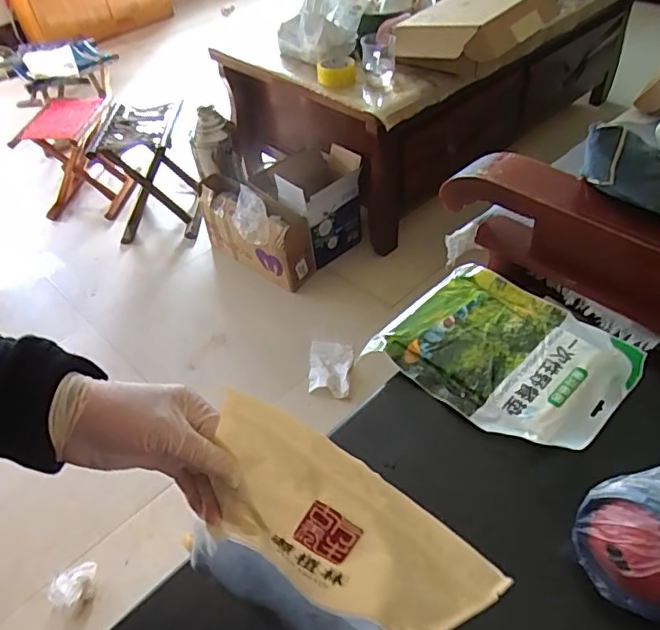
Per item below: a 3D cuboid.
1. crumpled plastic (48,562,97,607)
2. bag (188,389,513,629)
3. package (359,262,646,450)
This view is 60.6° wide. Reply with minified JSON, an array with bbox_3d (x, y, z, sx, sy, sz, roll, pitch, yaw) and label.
[{"bbox_3d":[-0.496,0.521,1.091,0.082,0.024,0.070,-17,46,-11],"label":"crumpled plastic"},{"bbox_3d":[-0.011,0.163,0.390,0.191,0.191,0.027,34,35,9],"label":"bag"},{"bbox_3d":[0.234,0.046,0.759,0.228,0.021,0.293,-37,53,-27],"label":"package"}]

